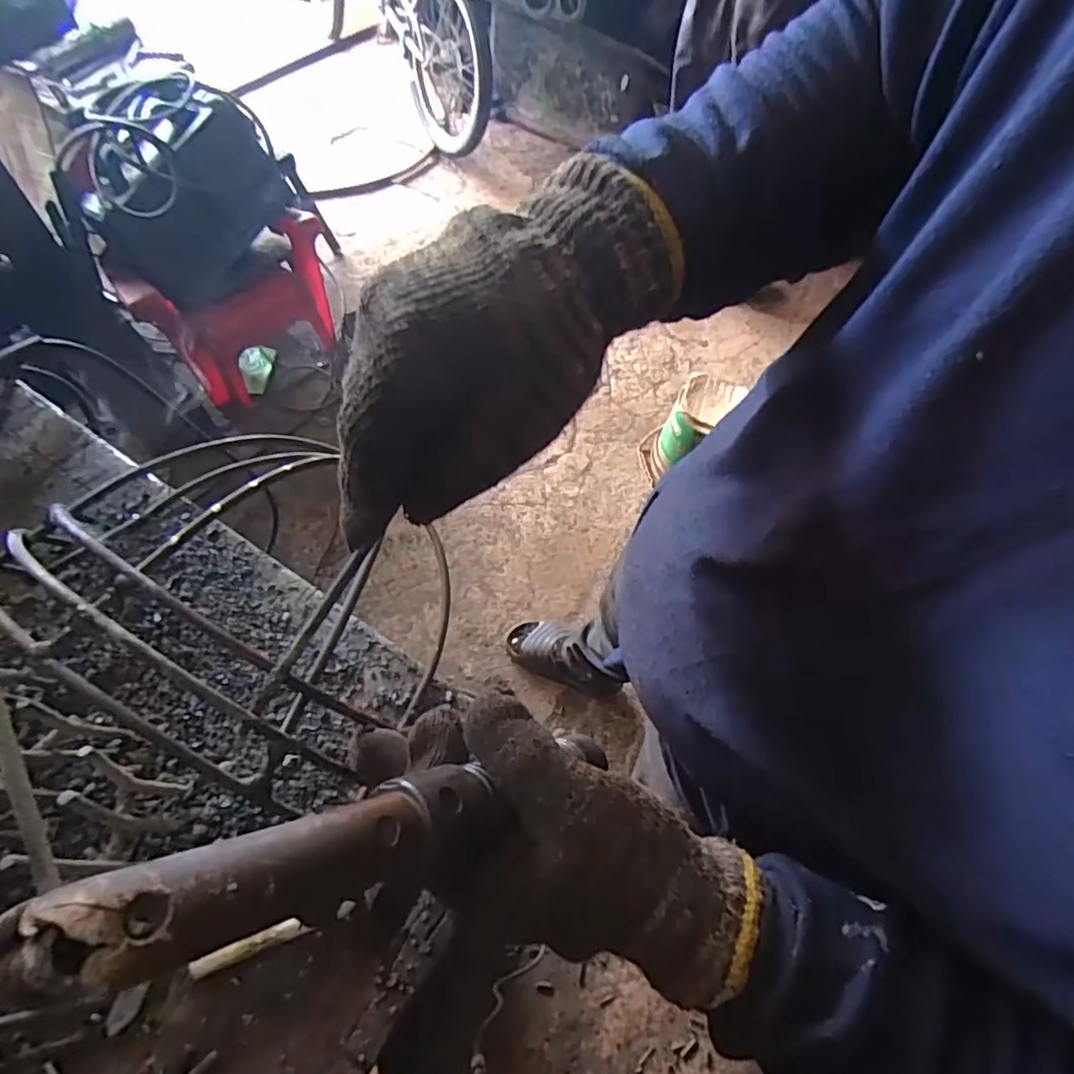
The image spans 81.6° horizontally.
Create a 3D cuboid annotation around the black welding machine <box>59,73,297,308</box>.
[{"bbox_3d":[-0.789,-0.773,1.383,0.238,0.341,0.421,37,64,16],"label":"black welding machine"}]

